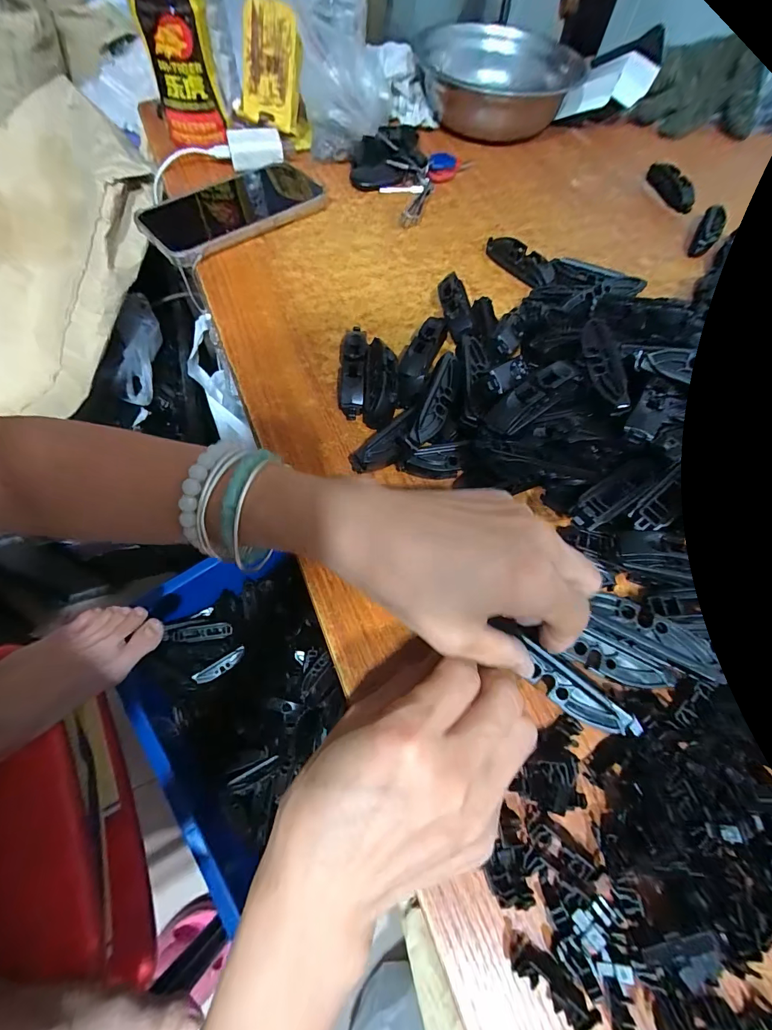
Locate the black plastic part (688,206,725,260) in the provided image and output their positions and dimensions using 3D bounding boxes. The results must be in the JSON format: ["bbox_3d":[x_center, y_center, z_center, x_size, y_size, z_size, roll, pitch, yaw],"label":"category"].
[{"bbox_3d":[0.318,-0.279,0.395,0.023,0.025,0.068,33,66,13],"label":"black plastic part"}]

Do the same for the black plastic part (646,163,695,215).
[{"bbox_3d":[0.307,-0.357,0.430,0.017,0.023,0.072,-8,64,-7],"label":"black plastic part"}]

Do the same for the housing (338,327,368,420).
[{"bbox_3d":[-0.025,-0.108,0.294,0.020,0.018,0.079,1,63,-2],"label":"housing"}]

